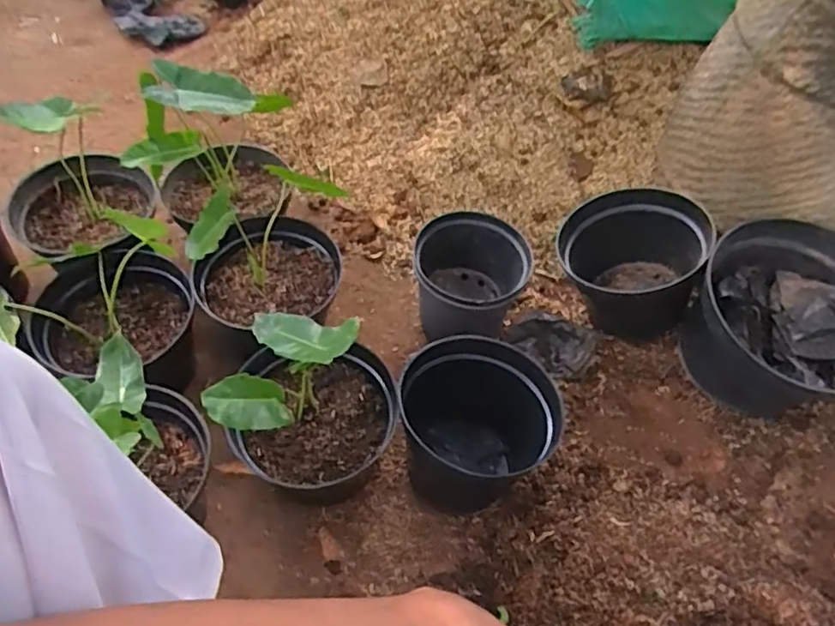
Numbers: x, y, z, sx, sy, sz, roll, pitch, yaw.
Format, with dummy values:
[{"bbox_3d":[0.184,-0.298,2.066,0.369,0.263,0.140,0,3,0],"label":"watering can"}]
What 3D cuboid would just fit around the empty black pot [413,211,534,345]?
[{"bbox_3d":[0.066,-0.038,0.840,0.142,0.122,0.135,1,53,-2],"label":"empty black pot"}]

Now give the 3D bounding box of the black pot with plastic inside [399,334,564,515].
[{"bbox_3d":[0.065,0.121,0.735,0.181,0.135,0.152,-30,60,-22],"label":"black pot with plastic inside"}]

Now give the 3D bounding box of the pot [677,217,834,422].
[{"bbox_3d":[0.455,0.026,0.797,0.216,0.173,0.213,34,59,21],"label":"pot"}]

